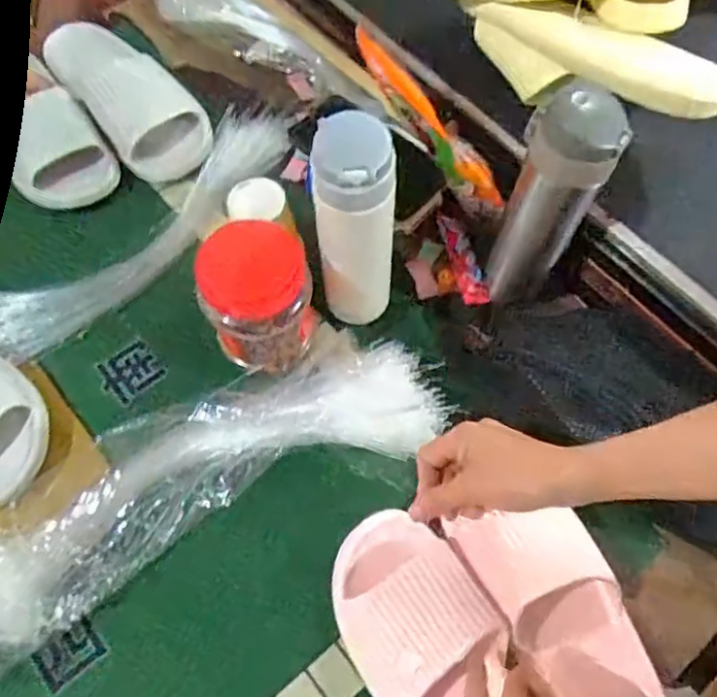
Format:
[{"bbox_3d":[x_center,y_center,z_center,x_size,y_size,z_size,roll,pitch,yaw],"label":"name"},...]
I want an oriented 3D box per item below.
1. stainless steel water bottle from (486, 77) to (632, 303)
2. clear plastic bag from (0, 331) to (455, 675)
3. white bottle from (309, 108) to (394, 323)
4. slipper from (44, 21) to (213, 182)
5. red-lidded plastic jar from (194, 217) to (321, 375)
[{"bbox_3d":[0.166,-0.122,0.555,0.073,0.198,0.079,20,67,12],"label":"stainless steel water bottle"},{"bbox_3d":[-0.143,0.116,0.545,0.462,0.057,0.143,-28,67,-11],"label":"clear plastic bag"},{"bbox_3d":[0.000,-0.092,0.549,0.064,0.227,0.071,1,64,3],"label":"white bottle"},{"bbox_3d":[-0.263,-0.301,0.741,0.116,0.068,0.234,-36,68,-14],"label":"slipper"},{"bbox_3d":[-0.085,-0.039,0.570,0.089,0.147,0.078,-5,64,0],"label":"red-lidded plastic jar"}]

